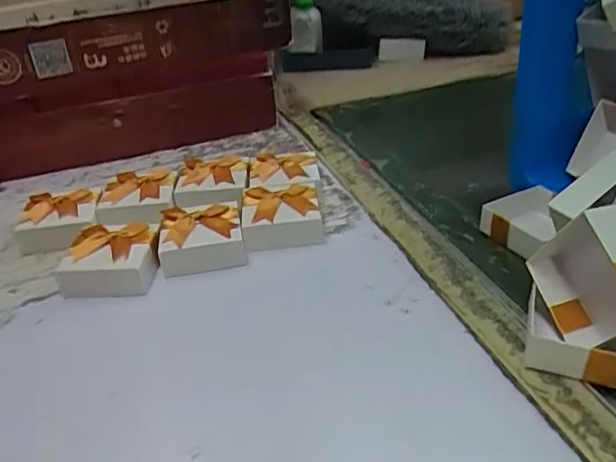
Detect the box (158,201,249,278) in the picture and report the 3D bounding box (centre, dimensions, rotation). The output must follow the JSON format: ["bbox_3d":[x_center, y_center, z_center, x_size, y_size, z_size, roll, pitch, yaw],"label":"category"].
[{"bbox_3d":[-0.093,0.007,0.515,0.073,0.031,0.077,-8,32,-6],"label":"box"}]

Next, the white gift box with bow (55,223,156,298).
[{"bbox_3d":[-0.167,0.025,0.503,0.077,0.038,0.075,1,32,9],"label":"white gift box with bow"}]

